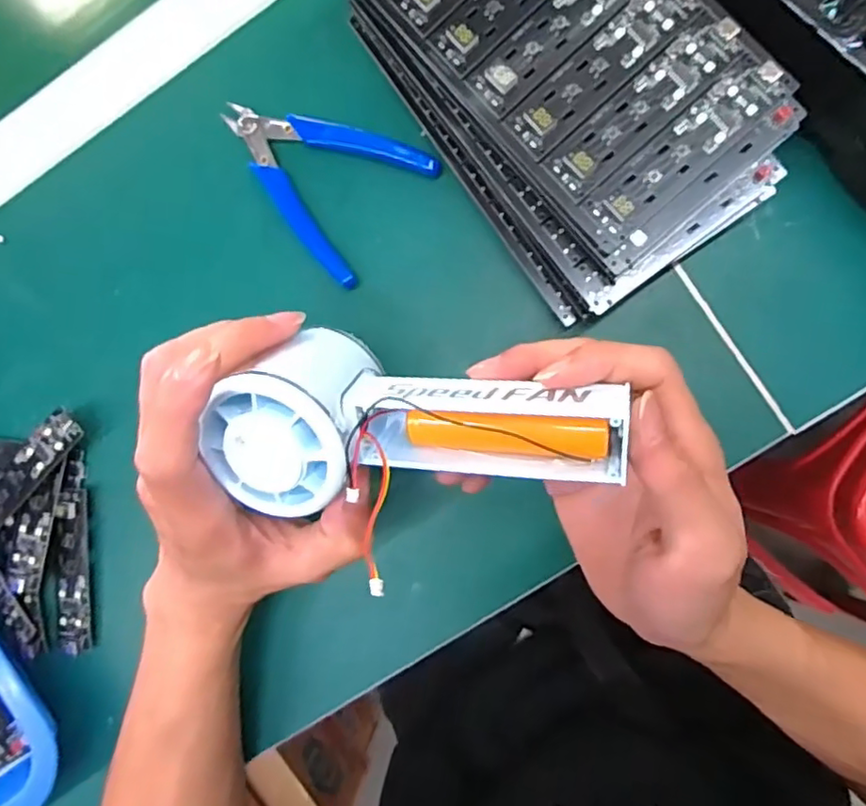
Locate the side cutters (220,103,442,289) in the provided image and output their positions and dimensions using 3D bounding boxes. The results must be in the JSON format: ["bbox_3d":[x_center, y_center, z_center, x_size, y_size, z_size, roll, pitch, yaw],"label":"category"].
[{"bbox_3d":[-0.064,-0.128,0.333,0.109,0.007,0.082,37,94,6],"label":"side cutters"}]

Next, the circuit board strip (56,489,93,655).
[{"bbox_3d":[-0.206,0.096,0.350,0.019,0.006,0.092,-1,93,-4],"label":"circuit board strip"}]

